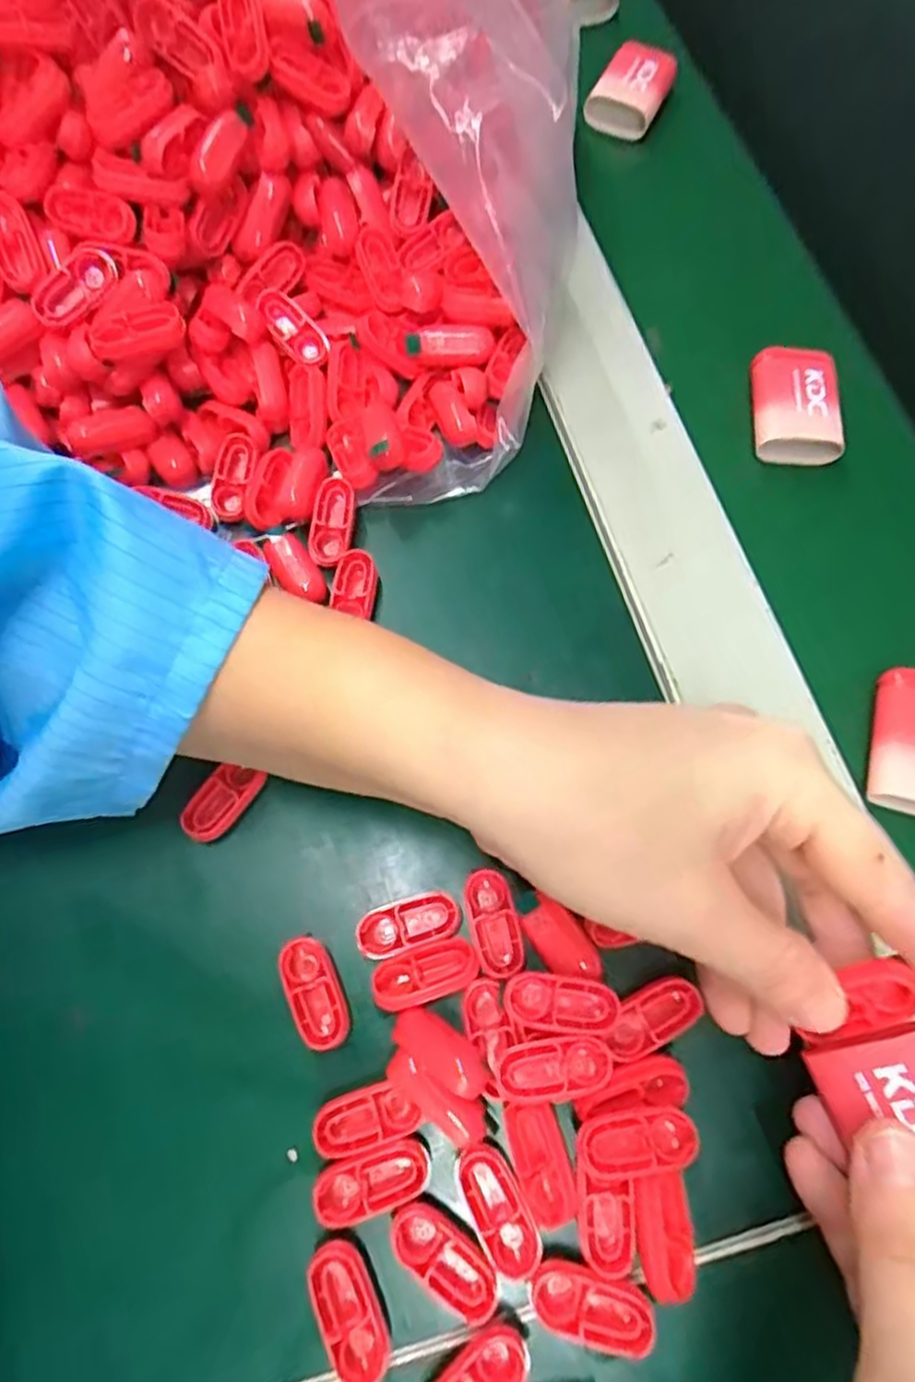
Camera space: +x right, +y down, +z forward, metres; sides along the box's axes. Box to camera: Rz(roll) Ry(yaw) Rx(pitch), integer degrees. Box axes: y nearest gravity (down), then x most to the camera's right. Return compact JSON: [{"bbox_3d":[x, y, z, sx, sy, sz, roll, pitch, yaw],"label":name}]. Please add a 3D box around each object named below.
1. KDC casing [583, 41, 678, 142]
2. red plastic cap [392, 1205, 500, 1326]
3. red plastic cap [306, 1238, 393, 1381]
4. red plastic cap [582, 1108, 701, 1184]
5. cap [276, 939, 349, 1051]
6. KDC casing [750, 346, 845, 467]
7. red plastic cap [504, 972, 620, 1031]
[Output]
[{"bbox_3d":[0.091,-0.310,0.369,0.033,0.016,0.053,27,72,9],"label":"KDC casing"},{"bbox_3d":[-0.003,0.163,0.204,0.036,0.010,0.014,37,74,12],"label":"red plastic cap"},{"bbox_3d":[-0.030,0.174,0.201,0.016,0.010,0.034,-26,72,-9],"label":"red plastic cap"},{"bbox_3d":[0.051,0.129,0.205,0.033,0.011,0.016,-5,70,-2],"label":"red plastic cap"},{"bbox_3d":[-0.046,0.097,0.231,0.017,0.010,0.034,-20,71,-7],"label":"cap"},{"bbox_3d":[0.143,-0.122,0.304,0.036,0.014,0.050,5,70,2],"label":"KDC casing"},{"bbox_3d":[0.031,0.095,0.219,0.033,0.011,0.014,5,70,1],"label":"red plastic cap"}]

